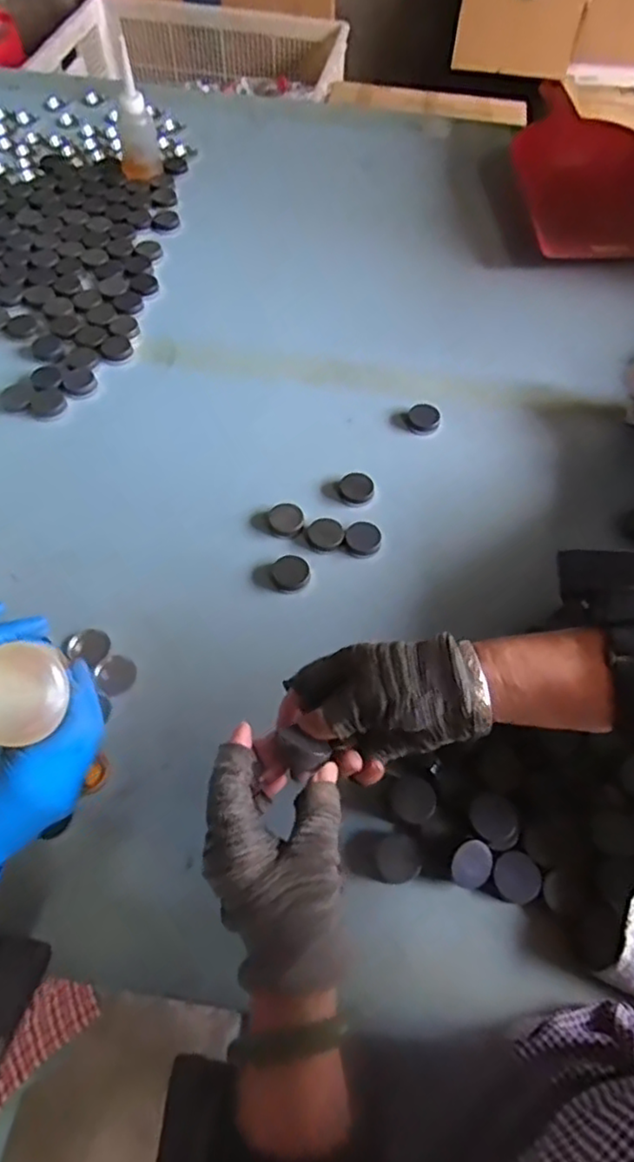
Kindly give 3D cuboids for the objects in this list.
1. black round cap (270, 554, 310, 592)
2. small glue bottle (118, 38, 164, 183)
[{"bbox_3d":[-0.024,-0.008,0.583,0.034,0.004,0.035,1,60,-1],"label":"black round cap"},{"bbox_3d":[-0.241,-0.614,0.849,0.054,0.149,0.053,-9,60,-7],"label":"small glue bottle"}]

